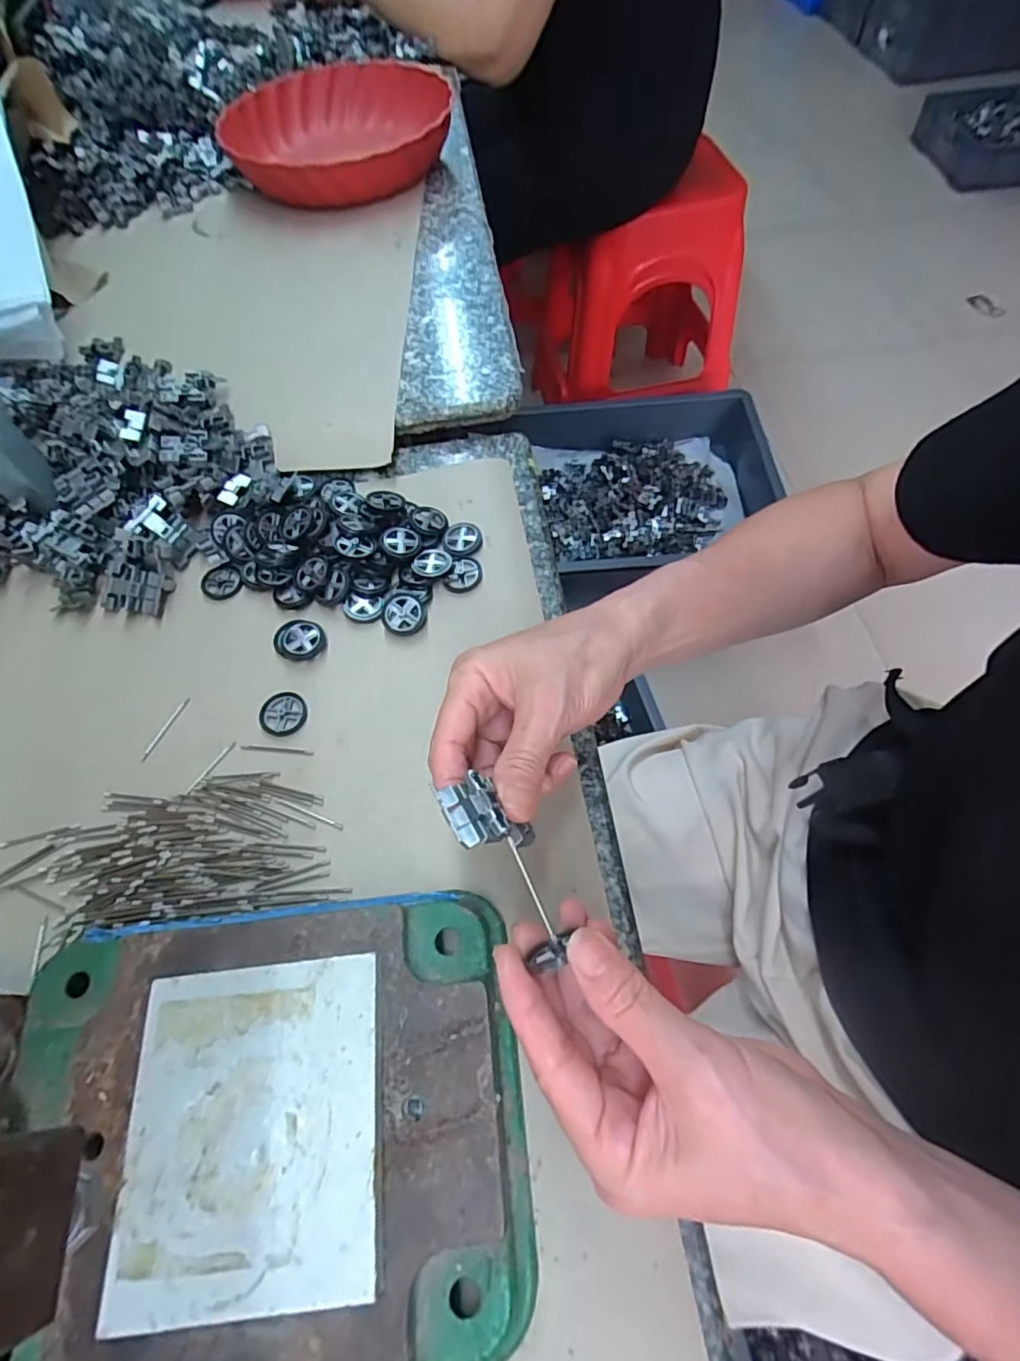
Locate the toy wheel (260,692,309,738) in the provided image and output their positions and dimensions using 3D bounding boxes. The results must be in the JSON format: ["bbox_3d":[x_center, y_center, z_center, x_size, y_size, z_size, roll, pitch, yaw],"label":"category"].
[{"bbox_3d":[-0.137,0.019,0.358,0.028,0.004,0.028,-1,61,2],"label":"toy wheel"}]

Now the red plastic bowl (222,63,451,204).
[{"bbox_3d":[-0.187,-0.576,0.629,0.243,0.048,0.211,0,63,1],"label":"red plastic bowl"}]

